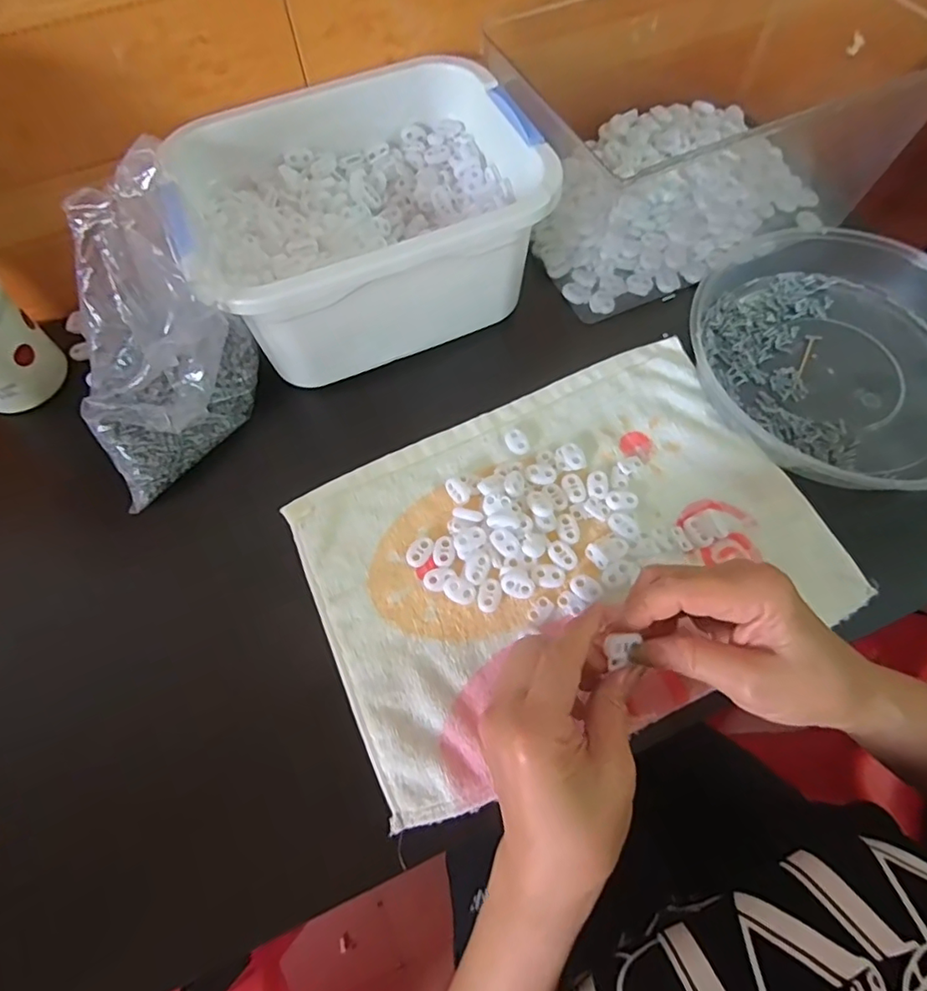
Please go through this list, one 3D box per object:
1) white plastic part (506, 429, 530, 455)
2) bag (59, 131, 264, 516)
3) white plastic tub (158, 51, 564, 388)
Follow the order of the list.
[{"bbox_3d":[0.040,-0.040,0.410,0.016,0.007,0.022,-19,67,-6],"label":"white plastic part"},{"bbox_3d":[-0.214,-0.102,0.370,0.147,0.143,0.116,-39,70,-15],"label":"bag"},{"bbox_3d":[-0.073,-0.208,0.421,0.244,0.105,0.191,-21,66,-8],"label":"white plastic tub"}]

